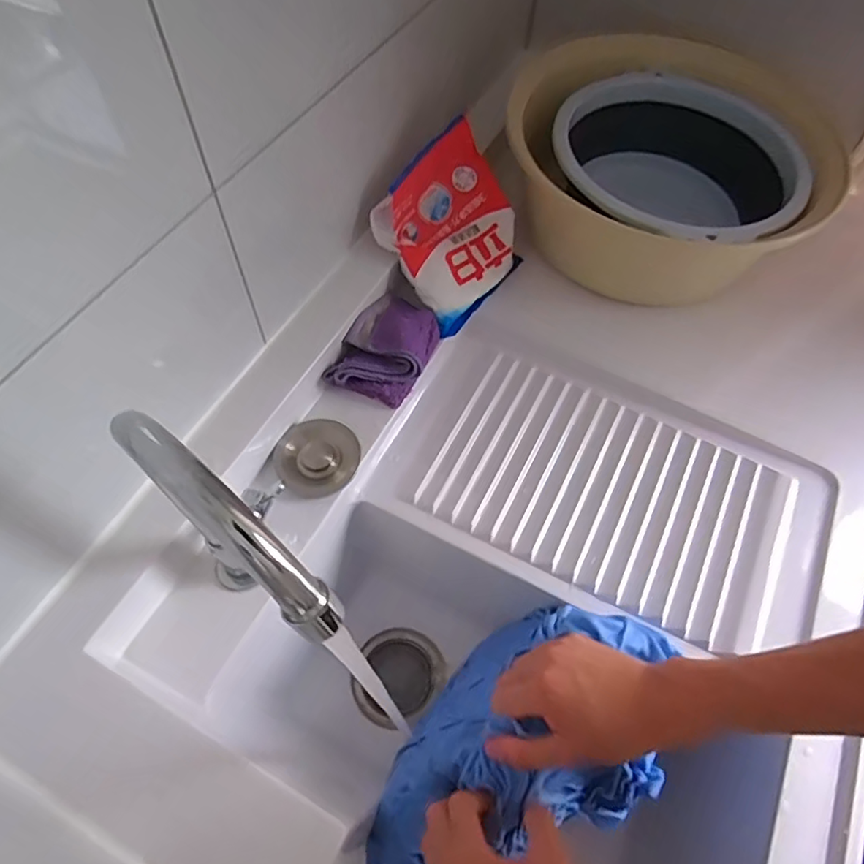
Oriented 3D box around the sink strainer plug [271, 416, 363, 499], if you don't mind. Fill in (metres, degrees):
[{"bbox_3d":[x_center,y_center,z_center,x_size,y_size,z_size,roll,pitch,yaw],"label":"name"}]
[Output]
[{"bbox_3d":[-0.115,0.026,0.567,0.084,0.029,0.069,-26,105,-38],"label":"sink strainer plug"}]

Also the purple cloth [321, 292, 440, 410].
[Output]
[{"bbox_3d":[-0.045,-0.088,0.623,0.087,0.061,0.133,25,63,11],"label":"purple cloth"}]

